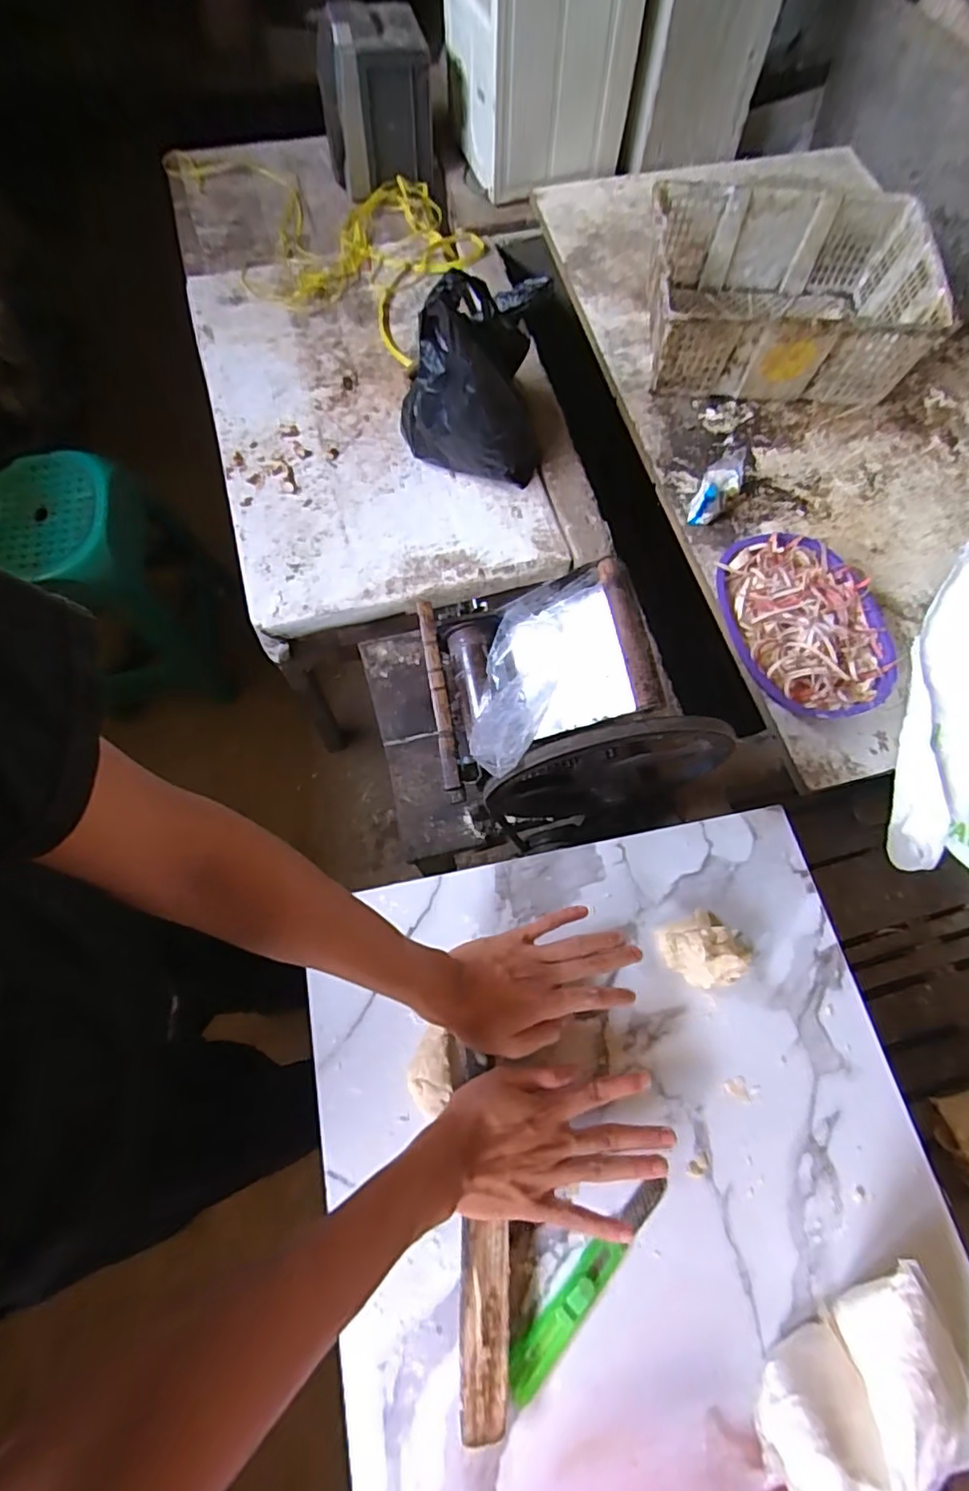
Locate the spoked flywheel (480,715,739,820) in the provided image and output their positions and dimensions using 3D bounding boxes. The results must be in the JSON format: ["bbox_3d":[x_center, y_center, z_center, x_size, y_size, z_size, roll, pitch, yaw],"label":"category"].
[{"bbox_3d":[0.124,0.033,0.612,0.238,0.244,0.042,-12,70,-6],"label":"spoked flywheel"}]

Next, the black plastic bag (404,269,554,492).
[{"bbox_3d":[-0.021,-0.557,0.929,0.213,0.278,0.161,-6,70,-4],"label":"black plastic bag"}]

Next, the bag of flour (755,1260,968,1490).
[{"bbox_3d":[0.267,0.456,0.424,0.161,0.073,0.088,-38,75,-14],"label":"bag of flour"}]

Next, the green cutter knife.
[{"bbox_3d":[0.081,0.422,0.467,0.033,0.014,0.179,43,74,13],"label":"green cutter knife"}]

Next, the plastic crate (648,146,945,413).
[{"bbox_3d":[0.535,-0.818,1.090,0.460,0.151,0.363,6,70,1],"label":"plastic crate"}]

